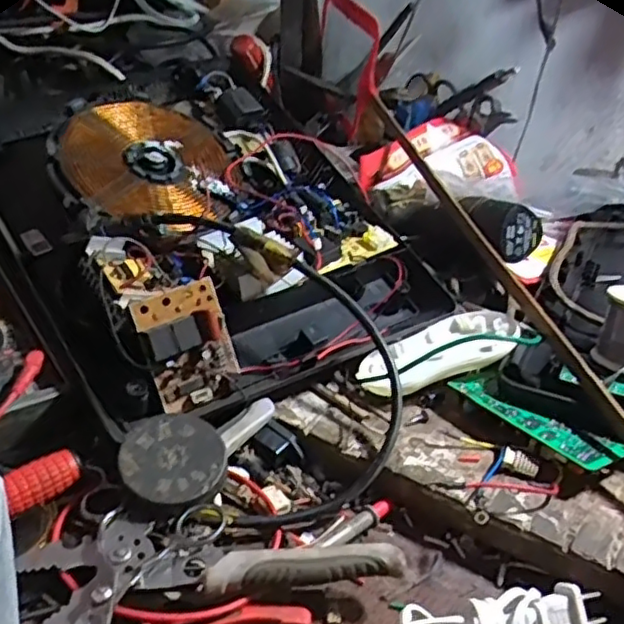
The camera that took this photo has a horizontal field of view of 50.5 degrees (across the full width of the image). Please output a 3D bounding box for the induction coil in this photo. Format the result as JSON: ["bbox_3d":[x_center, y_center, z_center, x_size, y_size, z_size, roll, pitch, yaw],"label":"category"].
[{"bbox_3d":[-0.135,-0.121,0.542,0.141,0.025,0.143,12,48,-13],"label":"induction coil"}]

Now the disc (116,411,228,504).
[{"bbox_3d":[-0.077,0.080,0.366,0.056,0.004,0.055,6,45,-7],"label":"disc"}]

